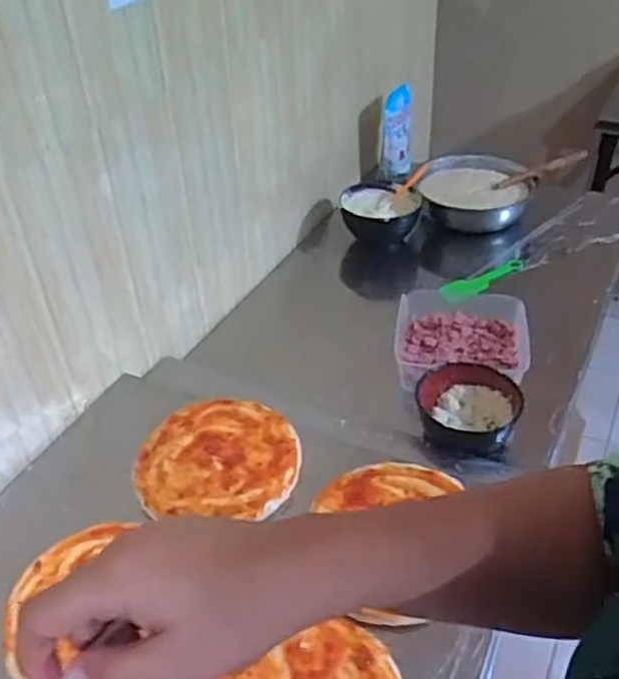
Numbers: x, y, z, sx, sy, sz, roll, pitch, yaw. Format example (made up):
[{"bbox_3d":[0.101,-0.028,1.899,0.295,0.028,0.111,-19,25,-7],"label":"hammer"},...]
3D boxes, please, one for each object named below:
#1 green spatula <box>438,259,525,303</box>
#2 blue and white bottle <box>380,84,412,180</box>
[{"bbox_3d":[0.324,-0.112,1.322,0.052,0.036,0.246,27,34,33],"label":"green spatula"},{"bbox_3d":[0.202,-0.478,1.654,0.067,0.208,0.067,0,40,6],"label":"blue and white bottle"}]

